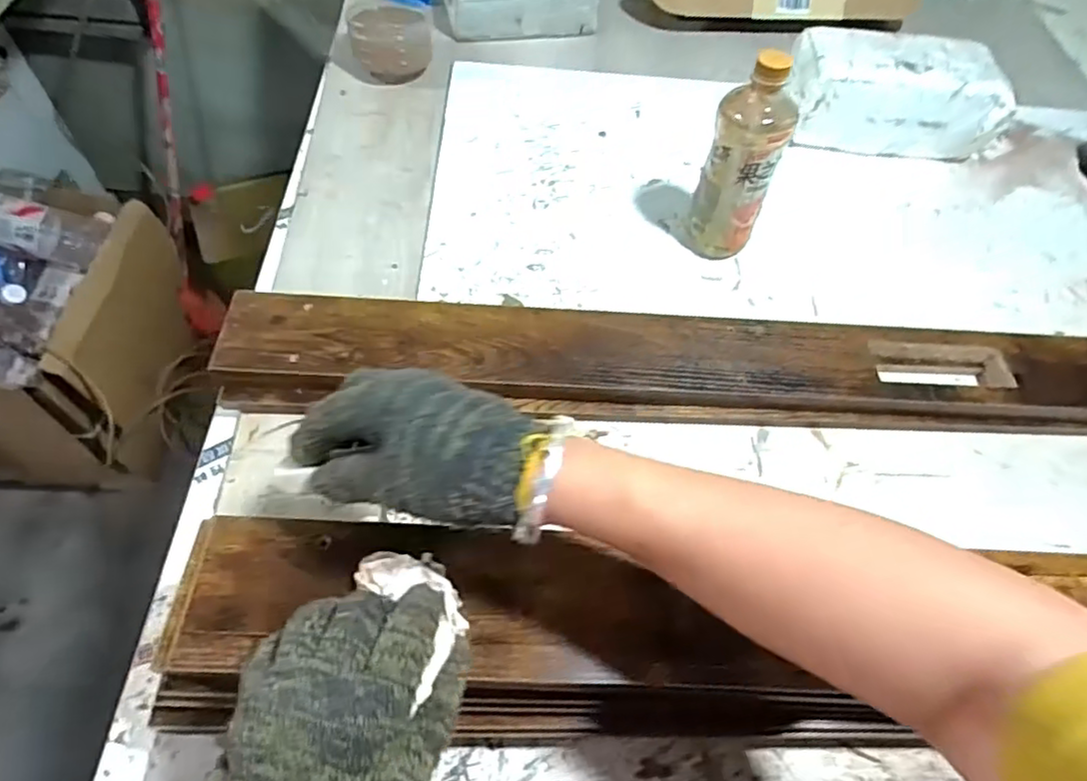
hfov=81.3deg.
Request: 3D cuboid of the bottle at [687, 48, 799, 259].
[{"bbox_3d":[0.193,-0.219,0.622,0.070,0.204,0.058,20,58,8],"label":"bottle"}]

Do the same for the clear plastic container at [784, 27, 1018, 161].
[{"bbox_3d":[0.439,-0.372,0.798,0.260,0.106,0.099,8,57,0],"label":"clear plastic container"}]

